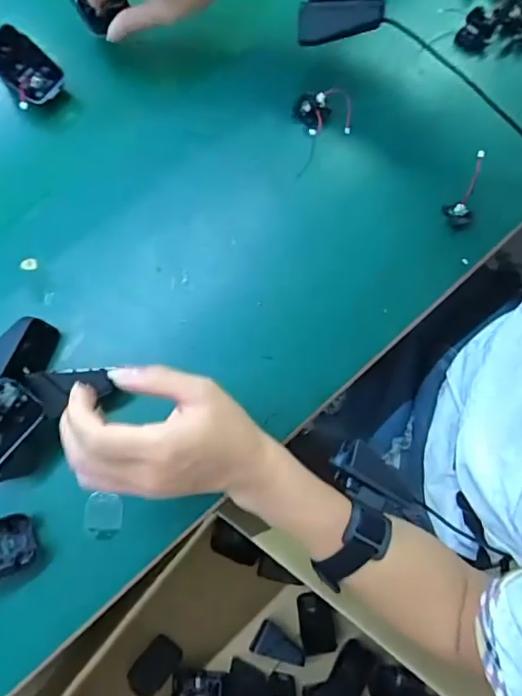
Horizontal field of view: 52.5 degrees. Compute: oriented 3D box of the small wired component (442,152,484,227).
[{"bbox_3d":[0.177,-0.134,0.453,0.025,0.068,0.013,11,48,2],"label":"small wired component"}]

